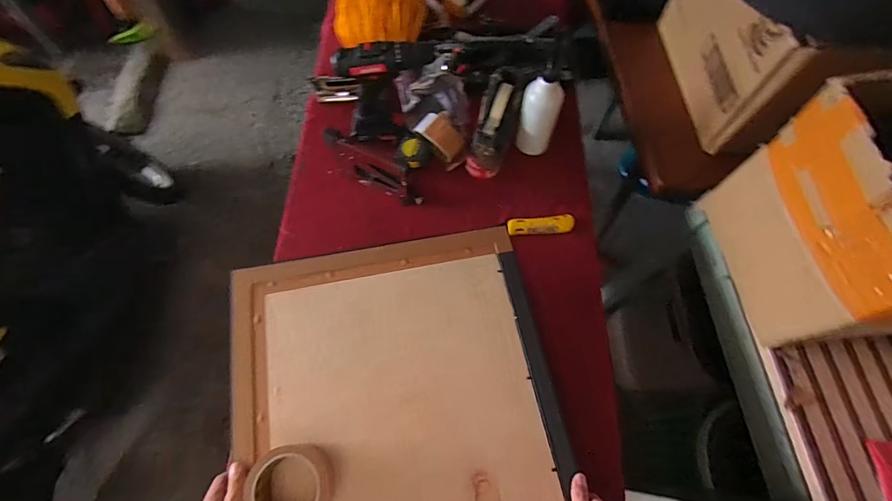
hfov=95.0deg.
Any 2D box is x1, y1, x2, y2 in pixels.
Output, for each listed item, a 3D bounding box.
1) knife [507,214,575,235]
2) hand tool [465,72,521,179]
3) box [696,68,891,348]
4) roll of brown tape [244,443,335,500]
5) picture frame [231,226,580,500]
[{"bbox_3d":[0.182,-0.049,0.782,0.125,0.013,0.037,-2,67,-2],"label":"knife"},{"bbox_3d":[0.102,-0.259,0.822,0.084,0.125,0.218,18,68,7],"label":"hand tool"},{"bbox_3d":[0.628,-0.055,0.611,0.287,0.308,0.325,-7,67,-4],"label":"box"},{"bbox_3d":[-0.194,0.298,0.516,0.098,0.054,0.100,0,67,-1],"label":"roll of brown tape"},{"bbox_3d":[-0.059,0.242,0.579,0.443,0.035,0.535,-10,67,-5],"label":"picture frame"}]

